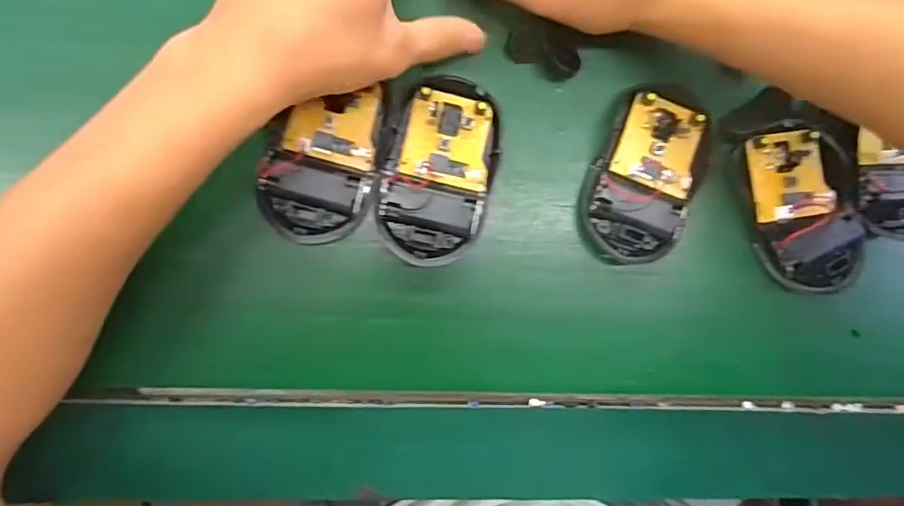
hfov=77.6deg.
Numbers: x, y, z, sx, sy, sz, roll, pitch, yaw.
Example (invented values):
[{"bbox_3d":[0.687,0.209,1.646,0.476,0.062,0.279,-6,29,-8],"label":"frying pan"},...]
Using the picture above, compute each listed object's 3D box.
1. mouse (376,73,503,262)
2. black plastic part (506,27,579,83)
[{"bbox_3d":[-0.006,-0.042,0.296,0.056,0.014,0.096,14,90,-6],"label":"mouse"},{"bbox_3d":[0.048,-0.106,0.301,0.040,0.015,0.016,22,88,-5],"label":"black plastic part"}]

